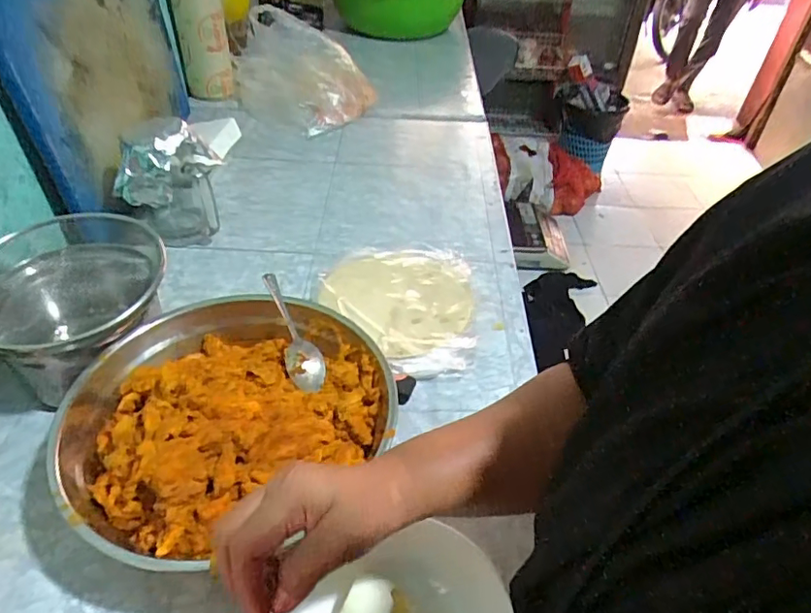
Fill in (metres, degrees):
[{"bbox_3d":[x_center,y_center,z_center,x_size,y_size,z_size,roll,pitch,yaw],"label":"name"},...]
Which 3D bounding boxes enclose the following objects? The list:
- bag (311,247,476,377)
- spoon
[{"bbox_3d":[-0.015,-0.005,0.708,0.198,0.025,0.227,3,42,1],"label":"bag"},{"bbox_3d":[-0.117,0.021,0.586,0.037,0.032,0.146,-12,44,-17],"label":"spoon"}]

